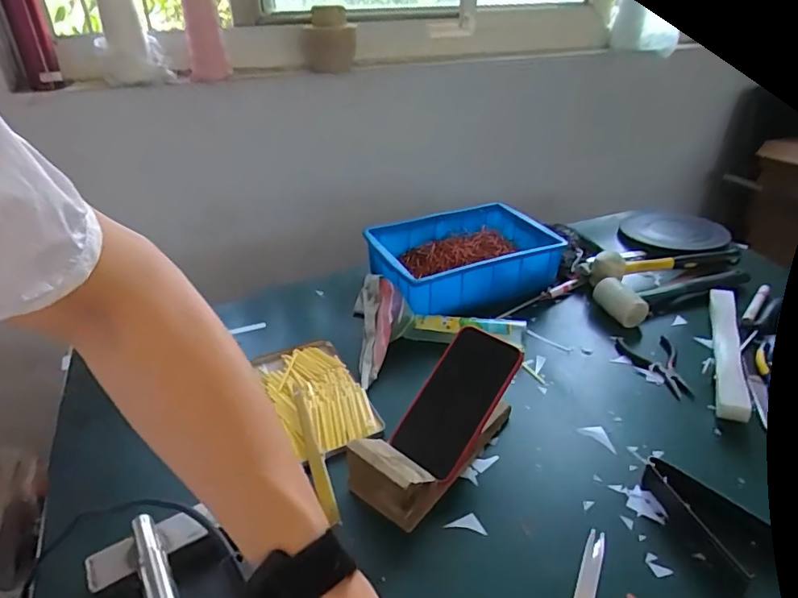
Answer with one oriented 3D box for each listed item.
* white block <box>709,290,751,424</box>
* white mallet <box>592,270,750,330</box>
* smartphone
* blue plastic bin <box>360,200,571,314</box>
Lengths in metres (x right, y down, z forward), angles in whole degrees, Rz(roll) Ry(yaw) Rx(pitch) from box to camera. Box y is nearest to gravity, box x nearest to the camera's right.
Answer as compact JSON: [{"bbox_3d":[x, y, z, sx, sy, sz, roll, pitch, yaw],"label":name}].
[{"bbox_3d":[0.448,0.065,0.707,0.033,0.018,0.299,11,34,23],"label":"white block"},{"bbox_3d":[0.447,-0.027,0.842,0.286,0.051,0.079,-15,35,-20],"label":"white mallet"},{"bbox_3d":[0.064,0.109,0.565,0.074,0.015,0.162,31,75,19],"label":"smartphone"},{"bbox_3d":[0.109,-0.064,0.883,0.312,0.107,0.193,-15,35,-20],"label":"blue plastic bin"}]

